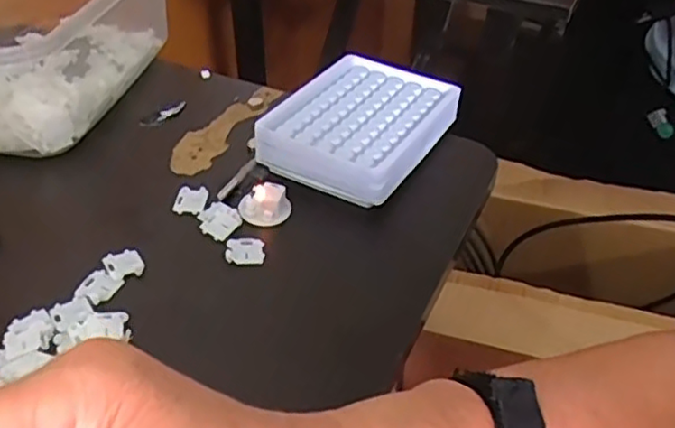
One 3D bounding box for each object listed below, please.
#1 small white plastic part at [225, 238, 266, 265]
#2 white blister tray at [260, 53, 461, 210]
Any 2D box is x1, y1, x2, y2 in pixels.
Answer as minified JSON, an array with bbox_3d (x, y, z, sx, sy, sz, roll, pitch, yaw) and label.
[{"bbox_3d":[-0.055,0.021,0.393,0.023,0.004,0.022,1,41,-2],"label":"small white plastic part"},{"bbox_3d":[0.016,-0.062,0.468,0.103,0.039,0.131,23,45,22],"label":"white blister tray"}]

